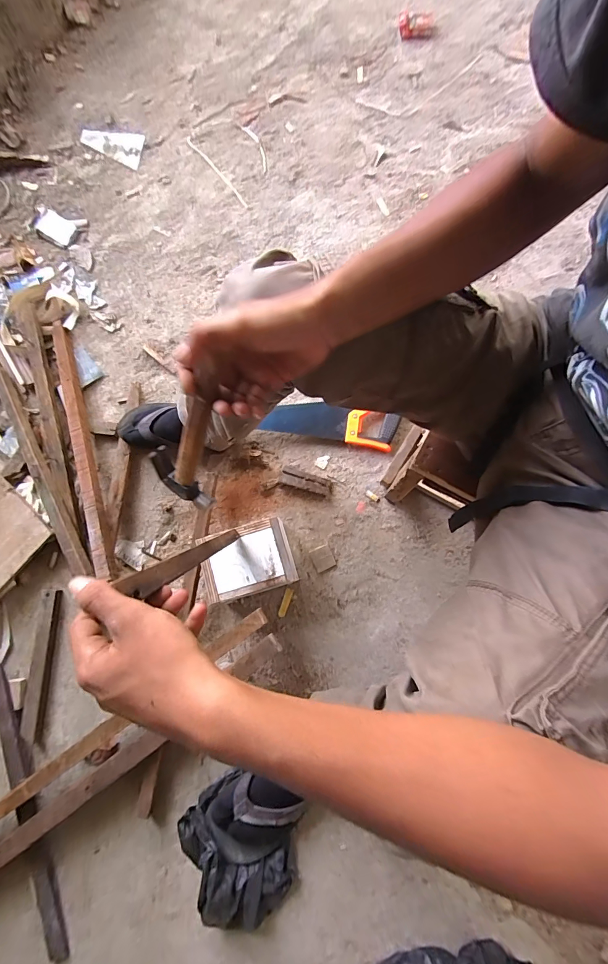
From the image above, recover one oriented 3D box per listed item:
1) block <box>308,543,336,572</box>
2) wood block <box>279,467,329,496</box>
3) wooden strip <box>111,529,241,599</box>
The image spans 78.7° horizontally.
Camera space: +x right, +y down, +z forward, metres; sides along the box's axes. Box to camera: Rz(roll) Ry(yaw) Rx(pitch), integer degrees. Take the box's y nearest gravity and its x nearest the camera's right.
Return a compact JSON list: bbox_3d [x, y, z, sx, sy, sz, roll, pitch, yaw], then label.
[{"bbox_3d":[0.038,0.154,0.755,0.042,0.009,0.047,-23,76,-5],"label":"block"},{"bbox_3d":[0.002,-0.002,0.798,0.107,0.022,0.038,18,76,5],"label":"wood block"},{"bbox_3d":[-0.125,0.087,0.455,0.019,0.371,0.018,4,88,2],"label":"wooden strip"}]

